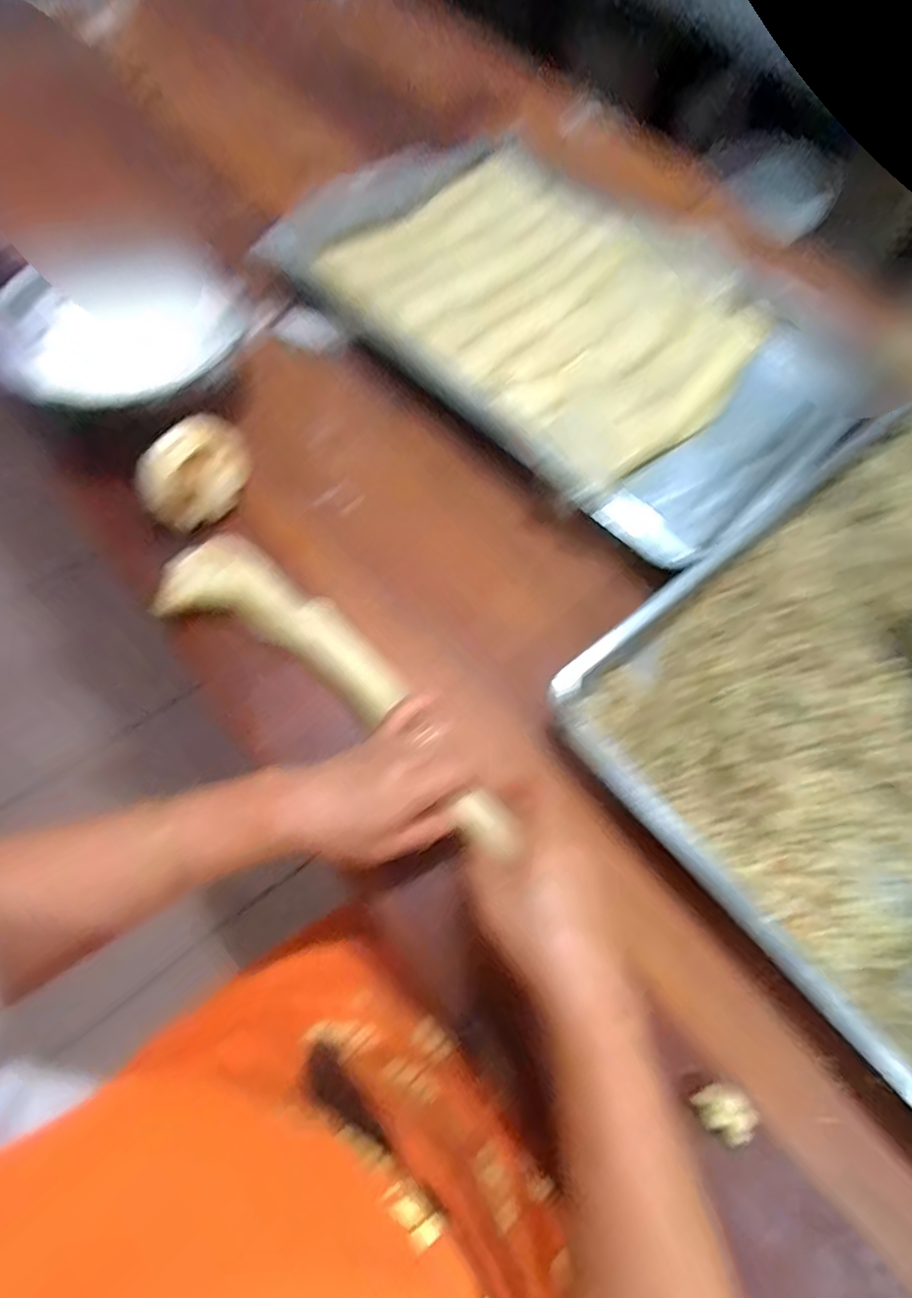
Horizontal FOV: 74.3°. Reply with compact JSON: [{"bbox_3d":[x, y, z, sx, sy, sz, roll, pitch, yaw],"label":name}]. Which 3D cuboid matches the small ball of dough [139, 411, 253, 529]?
[{"bbox_3d":[-0.243,-0.166,0.565,0.107,0.064,0.072,-39,72,-15],"label":"small ball of dough"}]

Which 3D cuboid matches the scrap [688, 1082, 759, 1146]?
[{"bbox_3d":[0.173,0.297,0.388,0.035,0.024,0.030,30,70,13],"label":"scrap"}]

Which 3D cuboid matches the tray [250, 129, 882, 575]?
[{"bbox_3d":[0.126,-0.379,0.685,0.400,0.061,0.621,-41,72,-16],"label":"tray"}]

